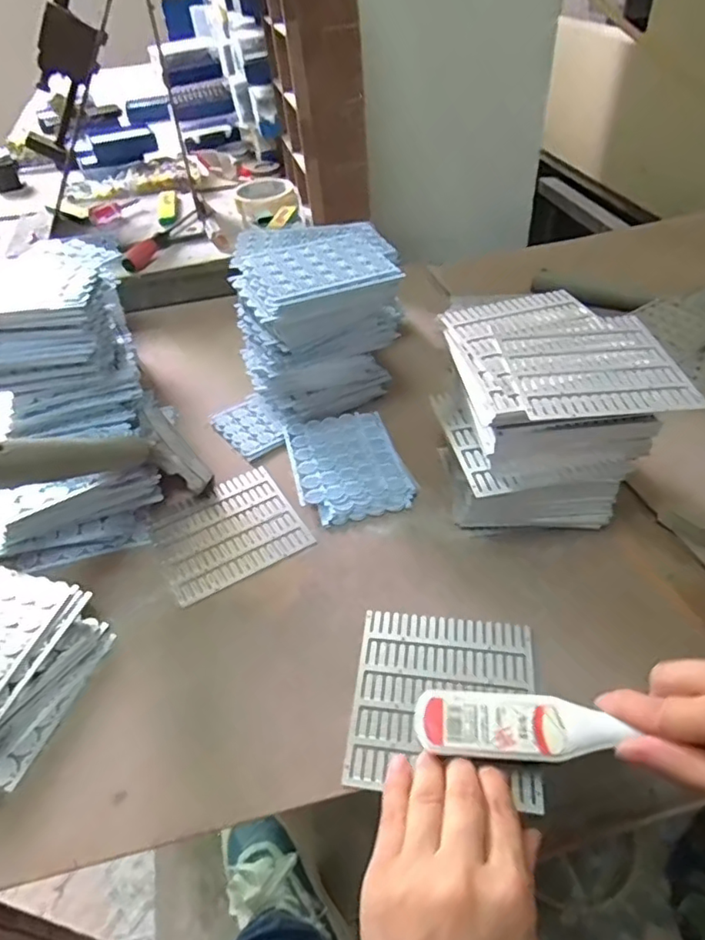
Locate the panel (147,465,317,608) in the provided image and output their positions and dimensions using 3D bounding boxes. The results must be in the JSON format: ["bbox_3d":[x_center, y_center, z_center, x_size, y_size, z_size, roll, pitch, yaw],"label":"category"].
[{"bbox_3d":[-0.101,0.048,0.464,0.109,0.004,0.103,-24,46,-21],"label":"panel"}]

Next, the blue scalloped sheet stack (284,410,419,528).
[{"bbox_3d":[-0.004,-0.005,0.502,0.092,0.013,0.120,-14,50,-7],"label":"blue scalloped sheet stack"}]

